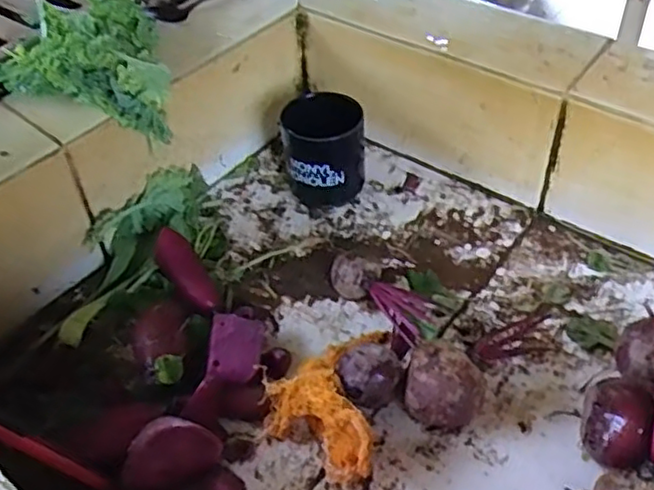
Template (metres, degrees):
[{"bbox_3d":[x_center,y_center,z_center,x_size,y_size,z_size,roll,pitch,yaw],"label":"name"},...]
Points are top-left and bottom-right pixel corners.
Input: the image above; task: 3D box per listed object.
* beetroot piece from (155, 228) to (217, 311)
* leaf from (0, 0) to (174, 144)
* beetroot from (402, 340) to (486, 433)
[{"bbox_3d":[-0.131,0.023,0.618,0.034,0.029,0.099,-22,48,-17],"label":"beetroot piece"},{"bbox_3d":[-0.237,-0.168,0.620,0.197,0.091,0.129,2,46,6],"label":"leaf"},{"bbox_3d":[0.090,0.113,0.515,0.056,0.062,0.053,4,46,8],"label":"beetroot"}]

